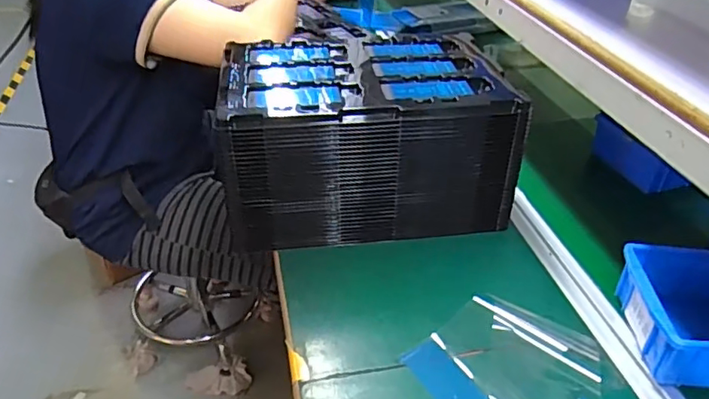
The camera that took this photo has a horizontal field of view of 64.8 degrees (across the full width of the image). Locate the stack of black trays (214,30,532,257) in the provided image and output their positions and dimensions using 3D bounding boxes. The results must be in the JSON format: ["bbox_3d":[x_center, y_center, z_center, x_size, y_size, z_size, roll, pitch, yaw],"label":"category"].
[{"bbox_3d":[0.009,-0.083,0.709,0.331,0.168,0.218,-3,36,-9],"label":"stack of black trays"}]

